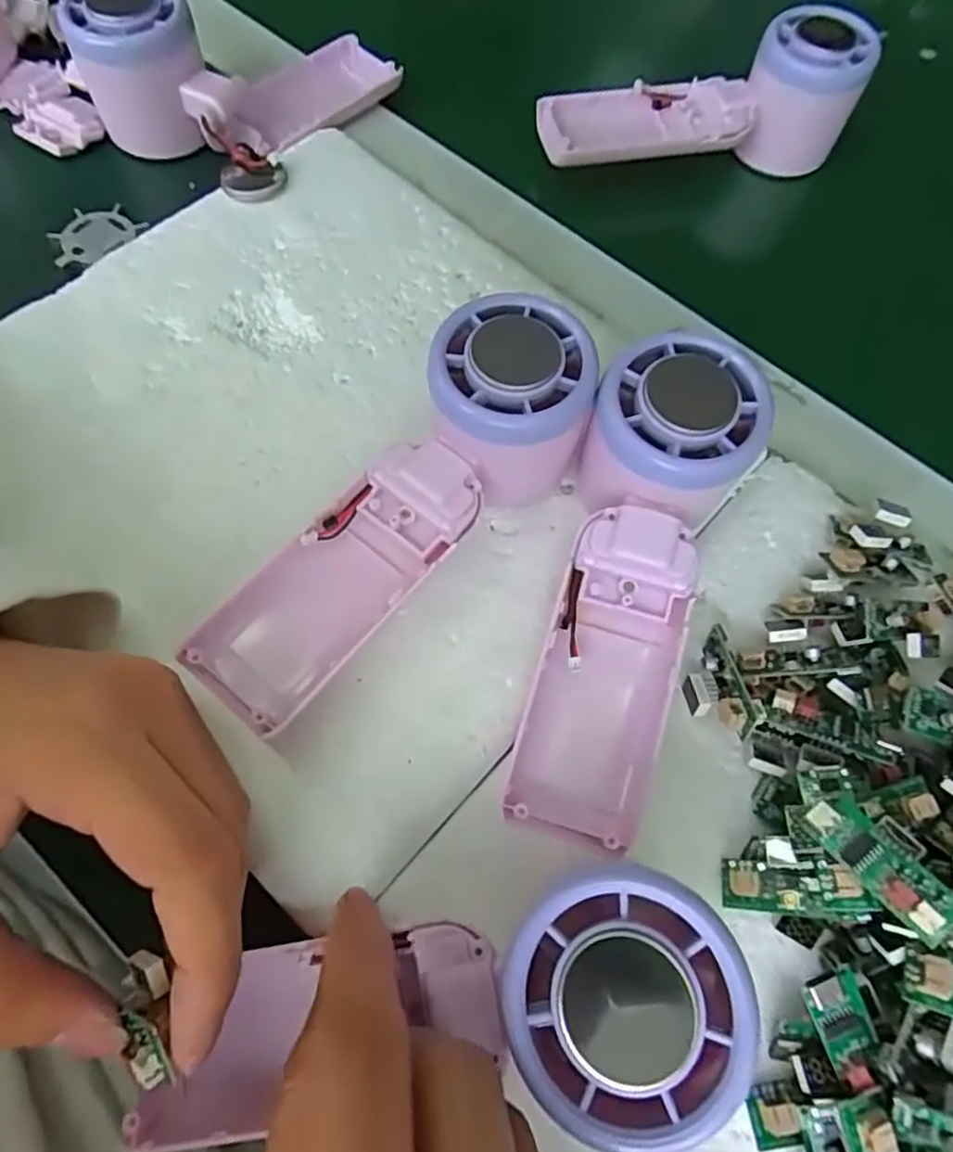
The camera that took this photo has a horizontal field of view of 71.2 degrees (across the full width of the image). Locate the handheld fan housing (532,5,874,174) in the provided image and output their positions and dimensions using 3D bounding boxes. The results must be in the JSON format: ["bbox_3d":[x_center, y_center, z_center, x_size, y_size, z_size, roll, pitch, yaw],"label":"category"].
[{"bbox_3d":[0.113,-0.240,0.339,0.158,0.050,0.044,-9,69,-6],"label":"handheld fan housing"}]

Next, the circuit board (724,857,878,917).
[{"bbox_3d":[0.093,0.092,0.196,0.040,0.010,0.014,-12,64,34],"label":"circuit board"}]

